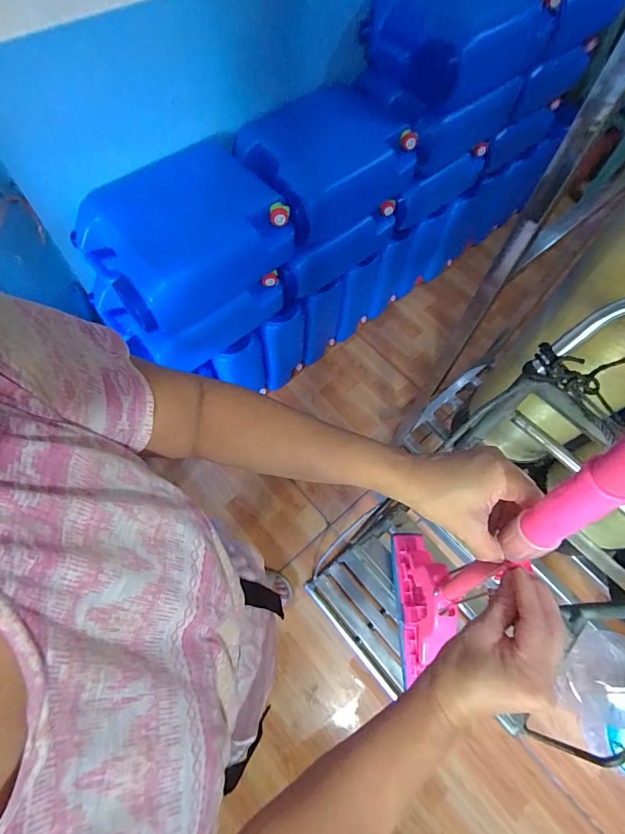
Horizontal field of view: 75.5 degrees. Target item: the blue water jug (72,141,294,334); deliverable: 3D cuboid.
[{"bbox_3d":[-0.307,-0.423,0.954,0.421,0.162,0.315,-35,71,-16],"label":"blue water jug"}]

